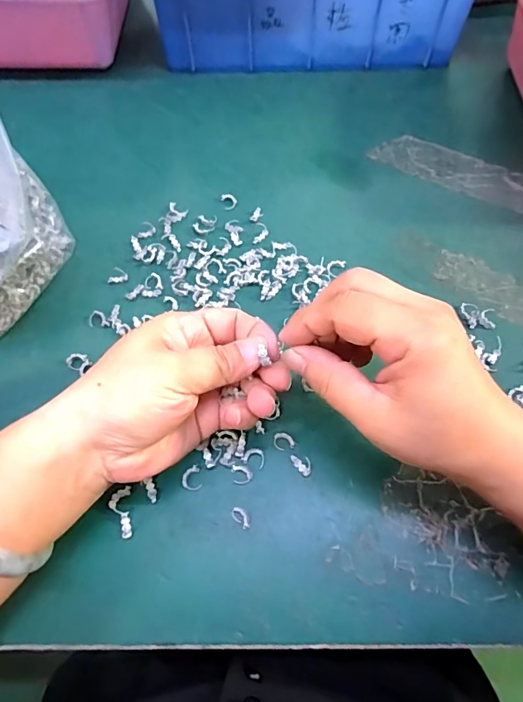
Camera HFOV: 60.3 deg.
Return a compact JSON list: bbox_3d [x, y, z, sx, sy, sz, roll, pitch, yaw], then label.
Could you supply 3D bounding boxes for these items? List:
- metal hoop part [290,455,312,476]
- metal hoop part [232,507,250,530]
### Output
[{"bbox_3d":[0.024,0.066,0.263,0.009,0.004,0.014,-38,70,-16],"label":"metal hoop part"},{"bbox_3d":[-0.011,0.092,0.250,0.013,0.004,0.007,42,72,18],"label":"metal hoop part"}]

